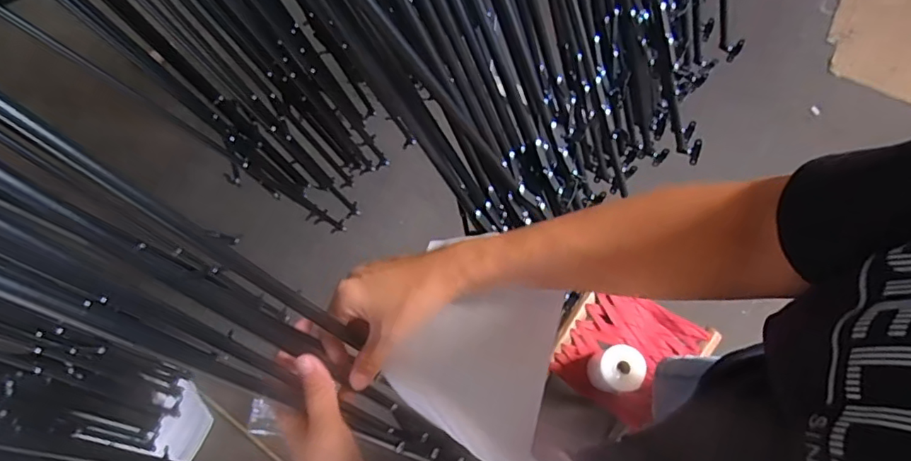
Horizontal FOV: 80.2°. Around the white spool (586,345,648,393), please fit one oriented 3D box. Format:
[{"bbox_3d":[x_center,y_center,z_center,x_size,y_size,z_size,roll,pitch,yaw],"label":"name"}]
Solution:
[{"bbox_3d":[0.295,0.256,0.998,0.079,0.101,0.076,0,71,1],"label":"white spool"}]

